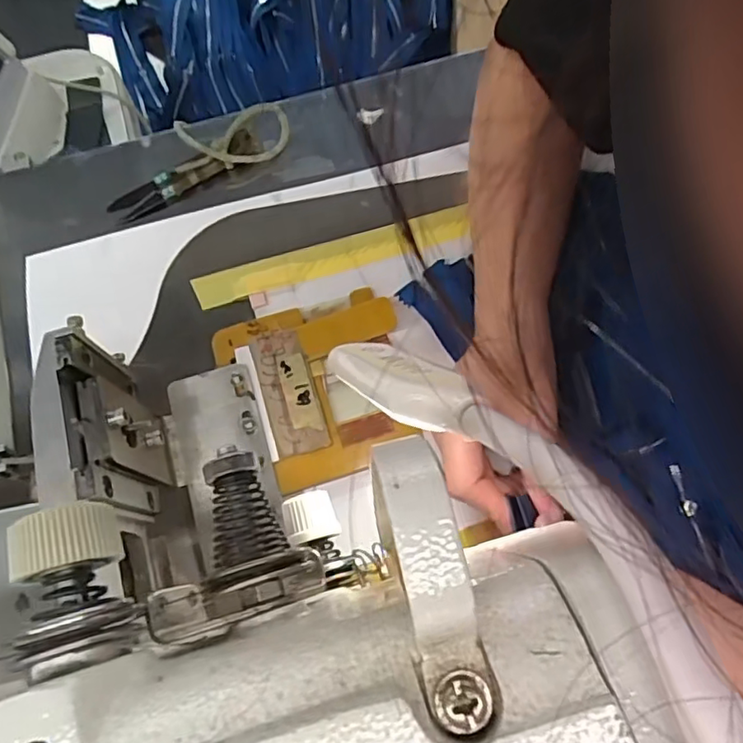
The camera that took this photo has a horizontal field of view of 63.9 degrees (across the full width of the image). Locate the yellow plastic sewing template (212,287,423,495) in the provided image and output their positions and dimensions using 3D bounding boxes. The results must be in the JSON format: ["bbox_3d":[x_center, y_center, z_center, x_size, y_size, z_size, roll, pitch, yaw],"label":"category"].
[{"bbox_3d":[-0.032,0.008,0.369,0.109,0.013,0.113,-18,71,-4],"label":"yellow plastic sewing template"}]

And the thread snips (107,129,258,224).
[{"bbox_3d":[-0.133,-0.140,0.425,0.111,0.015,0.022,-29,72,-8],"label":"thread snips"}]

